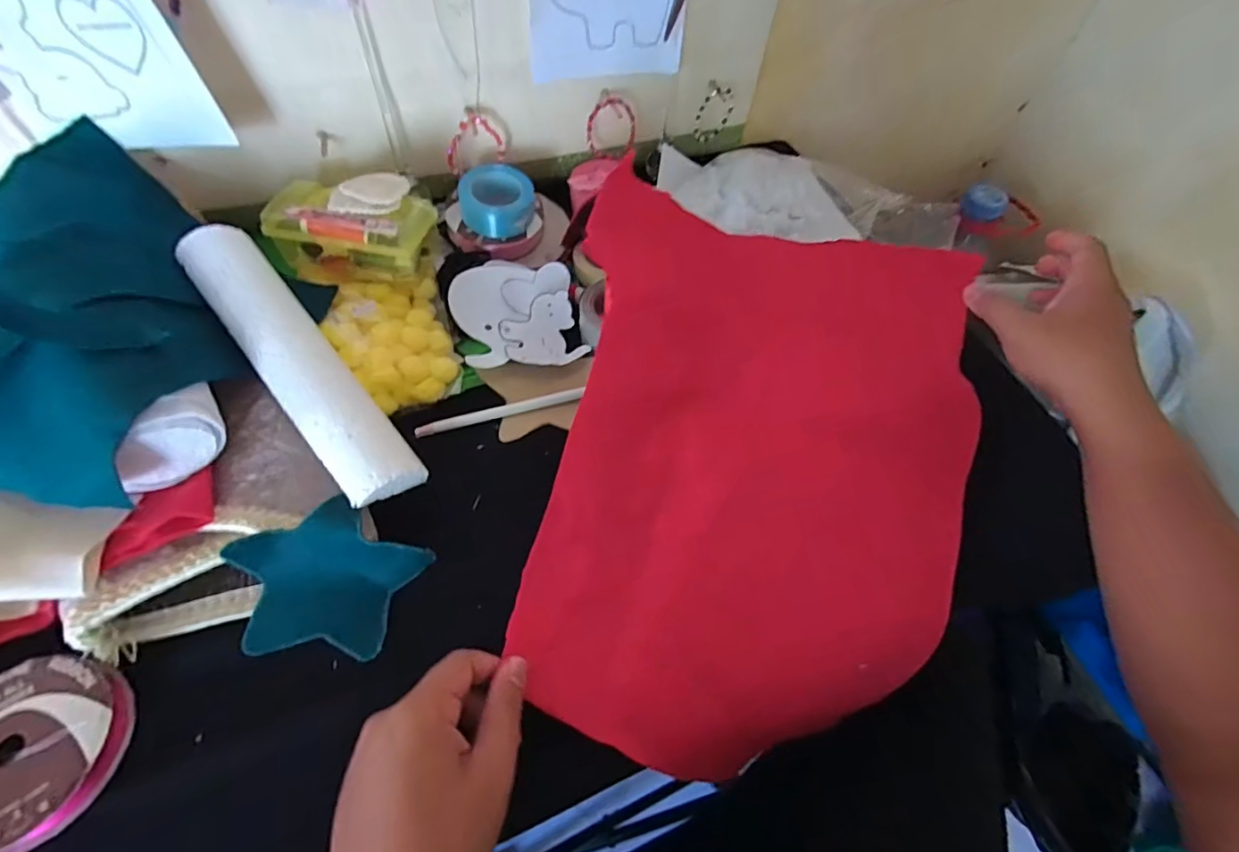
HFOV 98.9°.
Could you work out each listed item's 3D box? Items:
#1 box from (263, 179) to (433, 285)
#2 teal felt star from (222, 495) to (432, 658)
[{"bbox_3d":[-0.230,-0.168,0.463,0.128,0.059,0.060,11,57,2],"label":"box"},{"bbox_3d":[-0.195,0.104,0.342,0.103,0.015,0.105,39,85,-17],"label":"teal felt star"}]

